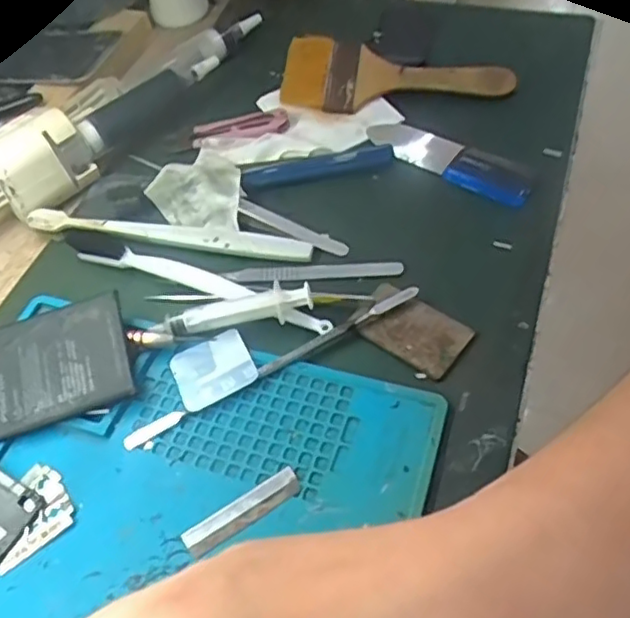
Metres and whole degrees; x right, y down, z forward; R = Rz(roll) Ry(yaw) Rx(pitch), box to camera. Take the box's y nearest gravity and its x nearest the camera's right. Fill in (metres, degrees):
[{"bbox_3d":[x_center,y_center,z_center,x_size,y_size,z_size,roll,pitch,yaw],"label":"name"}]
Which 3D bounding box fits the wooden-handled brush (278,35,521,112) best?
[{"bbox_3d":[0.060,-0.173,0.472,0.166,0.018,0.063,4,54,7],"label":"wooden-handled brush"}]

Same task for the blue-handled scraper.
[{"bbox_3d":[0.088,-0.102,0.431,0.121,0.011,0.036,33,63,25],"label":"blue-handled scraper"}]

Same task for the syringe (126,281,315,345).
[{"bbox_3d":[-0.052,0.004,0.354,0.100,0.024,0.020,-13,54,-5],"label":"syringe"}]

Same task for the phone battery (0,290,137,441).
[{"bbox_3d":[-0.142,0.030,0.342,0.088,0.004,0.063,-20,64,-4],"label":"phone battery"}]

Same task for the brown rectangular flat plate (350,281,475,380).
[{"bbox_3d":[0.051,0.009,0.351,0.062,0.004,0.036,34,63,26],"label":"brown rectangular flat plate"}]

